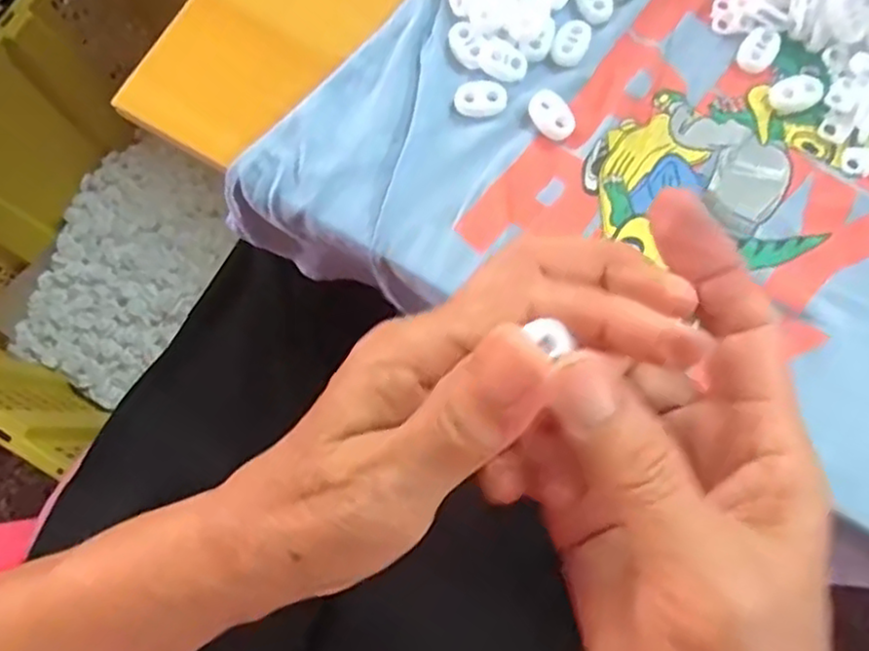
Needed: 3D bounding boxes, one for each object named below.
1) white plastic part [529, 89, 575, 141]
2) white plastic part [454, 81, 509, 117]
[{"bbox_3d":[0.052,-0.092,0.307,0.016,0.005,0.022,-31,79,-7],"label":"white plastic part"},{"bbox_3d":[0.021,-0.100,0.310,0.023,0.005,0.015,-5,77,-1],"label":"white plastic part"}]

